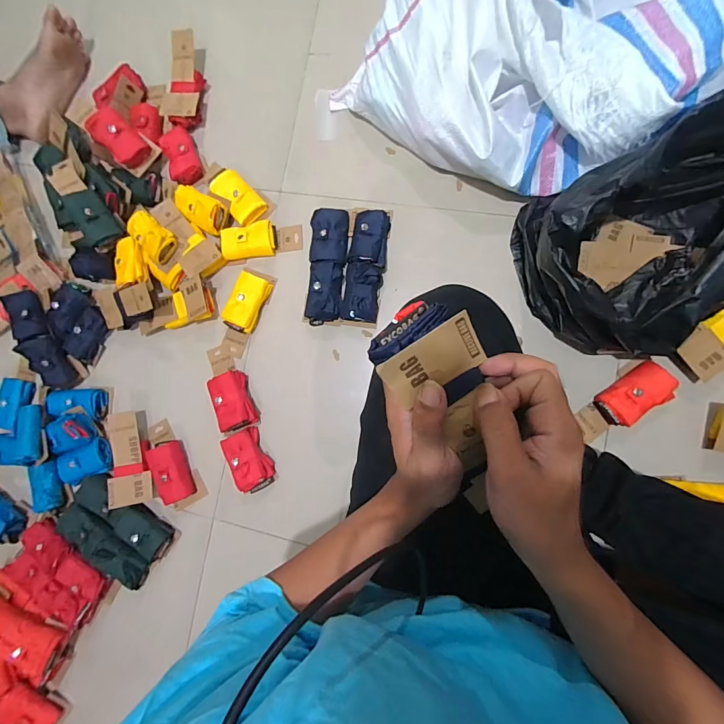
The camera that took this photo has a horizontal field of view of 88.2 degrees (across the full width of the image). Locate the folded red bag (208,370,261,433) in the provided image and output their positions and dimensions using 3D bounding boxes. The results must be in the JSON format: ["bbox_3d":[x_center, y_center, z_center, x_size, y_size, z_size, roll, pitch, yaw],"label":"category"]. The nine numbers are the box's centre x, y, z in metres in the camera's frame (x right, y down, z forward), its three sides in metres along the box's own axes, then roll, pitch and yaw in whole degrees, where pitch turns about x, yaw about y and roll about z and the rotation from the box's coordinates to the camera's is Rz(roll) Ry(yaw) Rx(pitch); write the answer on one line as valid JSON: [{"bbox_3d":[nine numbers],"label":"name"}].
[{"bbox_3d":[-0.227,0.069,0.656,0.064,0.029,0.097,-20,84,8],"label":"folded red bag"}]

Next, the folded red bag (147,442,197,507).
[{"bbox_3d":[-0.338,0.193,0.664,0.061,0.035,0.108,-17,84,8],"label":"folded red bag"}]

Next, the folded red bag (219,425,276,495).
[{"bbox_3d":[-0.193,0.169,0.639,0.061,0.034,0.102,-29,83,7],"label":"folded red bag"}]

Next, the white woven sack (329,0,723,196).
[{"bbox_3d":[0.327,-0.519,0.539,0.608,0.155,0.485,-44,81,4],"label":"white woven sack"}]

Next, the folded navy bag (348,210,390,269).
[{"bbox_3d":[0.012,-0.210,0.631,0.060,0.036,0.096,6,88,9],"label":"folded navy bag"}]

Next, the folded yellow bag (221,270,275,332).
[{"bbox_3d":[-0.205,-0.105,0.663,0.055,0.028,0.100,25,91,10],"label":"folded yellow bag"}]

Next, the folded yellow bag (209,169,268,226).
[{"bbox_3d":[-0.231,-0.302,0.681,0.101,0.034,0.057,45,94,9],"label":"folded yellow bag"}]

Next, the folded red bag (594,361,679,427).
[{"bbox_3d":[0.403,0.047,0.548,0.104,0.029,0.057,-33,82,6],"label":"folded red bag"}]

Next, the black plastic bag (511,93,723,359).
[{"bbox_3d":[0.432,-0.175,0.498,0.384,0.156,0.263,-22,84,7],"label":"black plastic bag"}]

